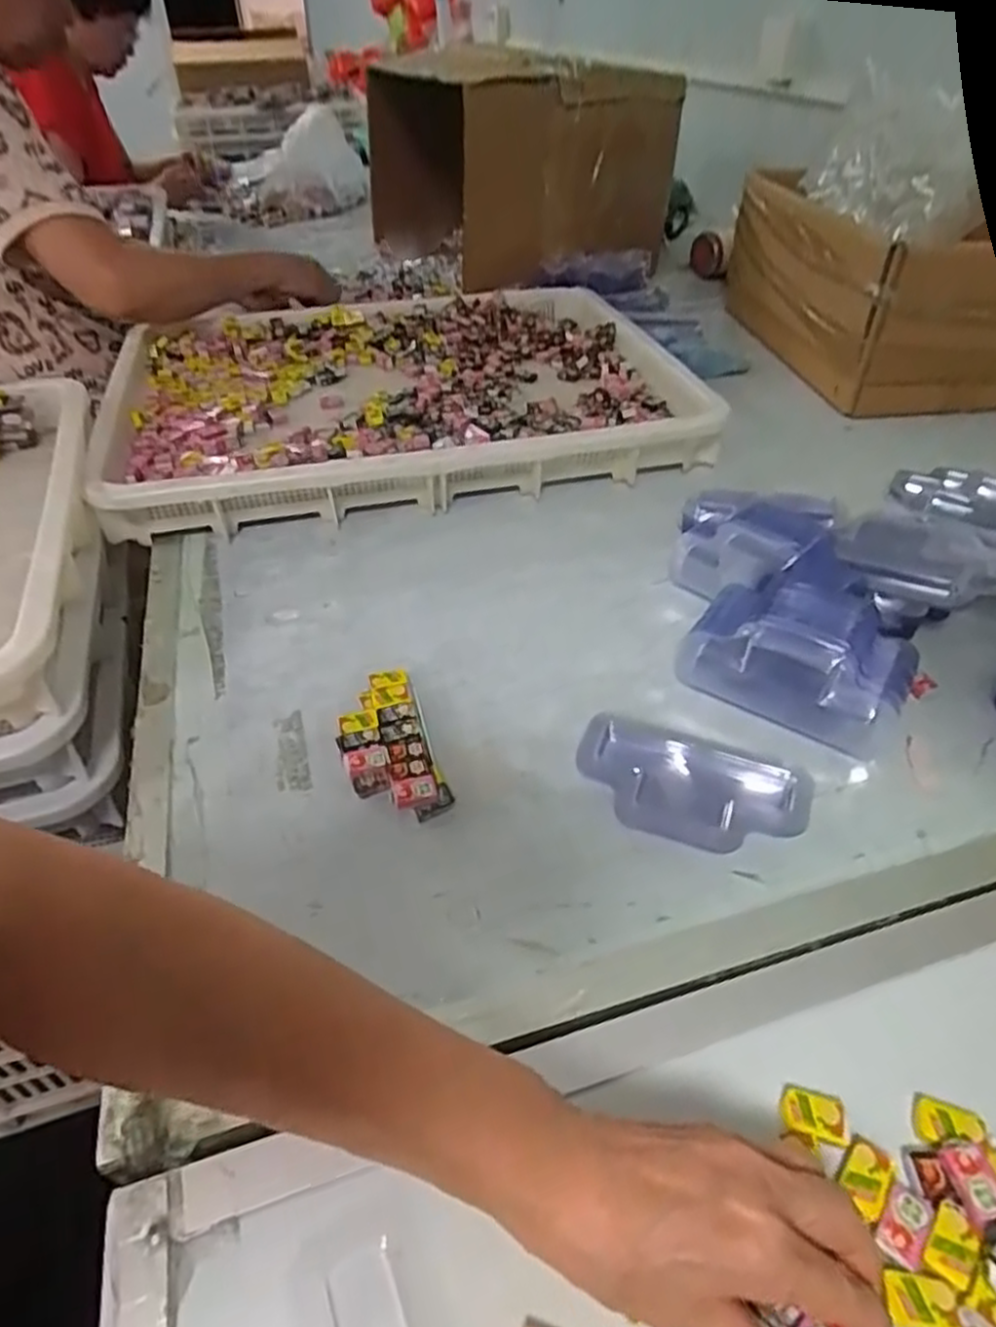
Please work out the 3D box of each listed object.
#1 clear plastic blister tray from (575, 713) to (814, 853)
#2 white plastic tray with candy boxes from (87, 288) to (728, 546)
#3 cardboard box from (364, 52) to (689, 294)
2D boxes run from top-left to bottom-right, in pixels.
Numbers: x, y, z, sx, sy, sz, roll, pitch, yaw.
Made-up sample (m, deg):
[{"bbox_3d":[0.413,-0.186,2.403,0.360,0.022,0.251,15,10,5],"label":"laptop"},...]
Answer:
[{"bbox_3d":[0.121,0.074,0.467,0.139,0.016,0.088,11,43,13],"label":"clear plastic blister tray"},{"bbox_3d":[-0.113,-0.313,0.867,0.616,0.076,0.457,-12,43,-12],"label":"white plastic tray with candy boxes"},{"bbox_3d":[0.042,-0.834,1.233,0.397,0.271,0.384,-22,46,-21],"label":"cardboard box"}]

